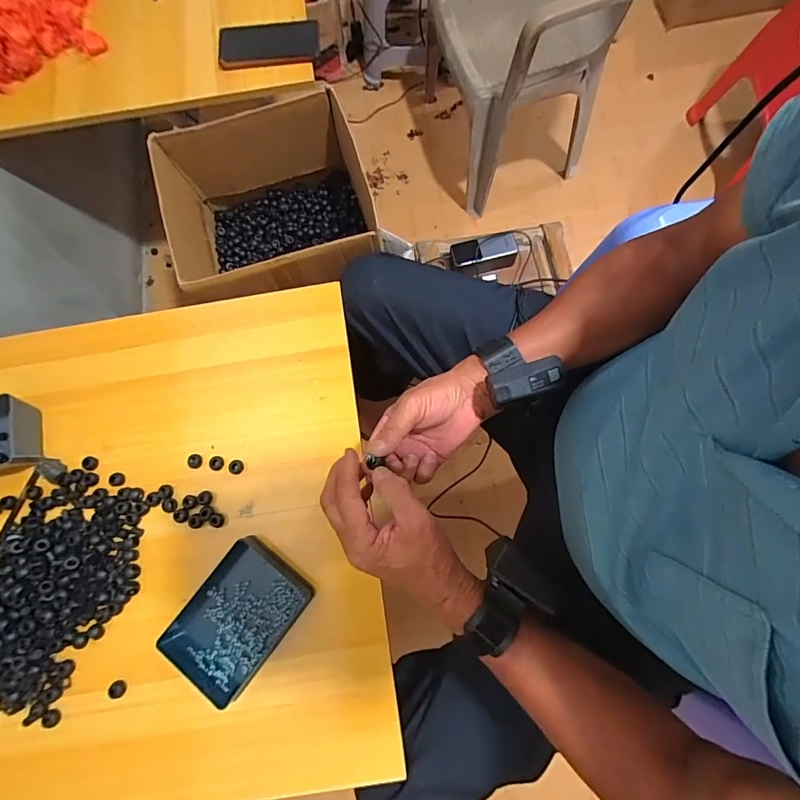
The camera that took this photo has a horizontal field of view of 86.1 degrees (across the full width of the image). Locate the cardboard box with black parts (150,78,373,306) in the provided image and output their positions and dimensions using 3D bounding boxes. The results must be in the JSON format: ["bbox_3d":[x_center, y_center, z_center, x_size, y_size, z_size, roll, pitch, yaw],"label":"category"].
[{"bbox_3d":[-0.201,-0.295,0.709,0.300,0.187,0.332,-20,77,-3],"label":"cardboard box with black parts"}]

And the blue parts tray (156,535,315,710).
[{"bbox_3d":[-0.188,0.250,0.495,0.113,0.024,0.154,37,80,10],"label":"blue parts tray"}]

